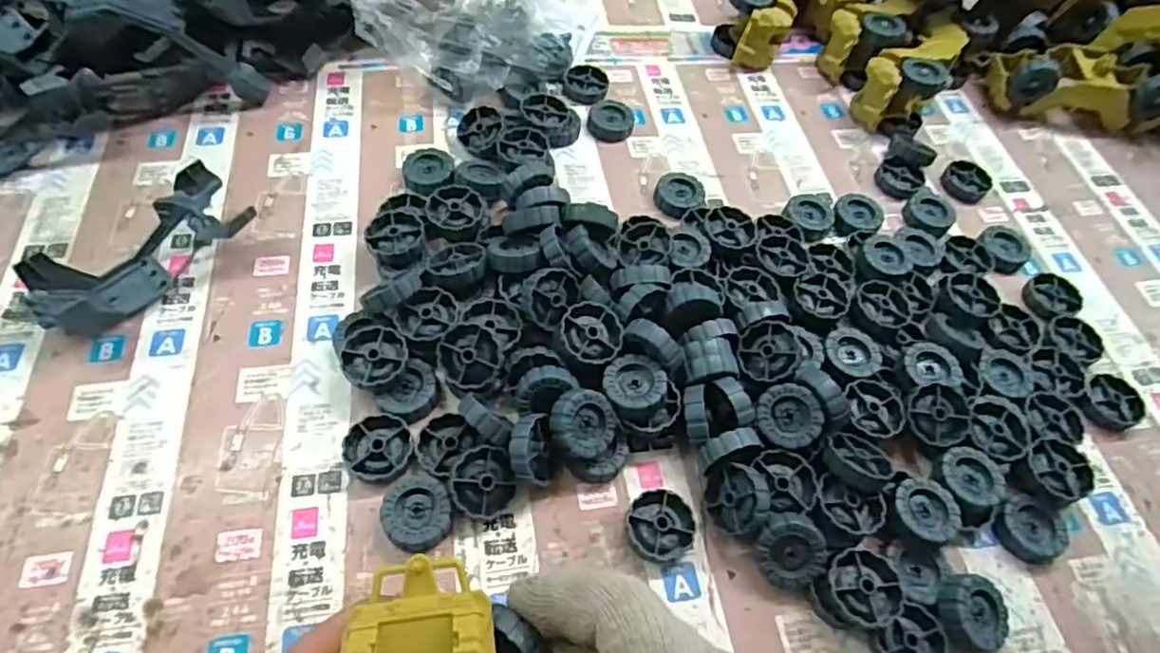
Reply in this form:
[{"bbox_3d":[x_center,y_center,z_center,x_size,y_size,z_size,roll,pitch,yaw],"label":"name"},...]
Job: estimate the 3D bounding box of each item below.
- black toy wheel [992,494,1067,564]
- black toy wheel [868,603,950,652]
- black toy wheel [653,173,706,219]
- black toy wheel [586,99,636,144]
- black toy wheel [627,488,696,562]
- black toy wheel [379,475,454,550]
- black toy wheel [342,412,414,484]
[{"bbox_3d":[0.269,0.120,0.396,0.037,0.015,0.033,22,59,11],"label":"black toy wheel"},{"bbox_3d":[0.176,0.170,0.351,0.039,0.009,0.033,-26,63,-18],"label":"black toy wheel"},{"bbox_3d":[0.078,-0.102,0.517,0.037,0.011,0.040,1,58,-2],"label":"black toy wheel"},{"bbox_3d":[0.026,-0.173,0.556,0.038,0.011,0.039,1,58,-2],"label":"black toy wheel"},{"bbox_3d":[0.046,0.113,0.377,0.038,0.013,0.038,1,58,-2],"label":"black toy wheel"},{"bbox_3d":[-0.090,0.102,0.366,0.041,0.012,0.037,34,62,17],"label":"black toy wheel"},{"bbox_3d":[-0.116,0.070,0.382,0.039,0.010,0.038,1,58,-2],"label":"black toy wheel"}]

